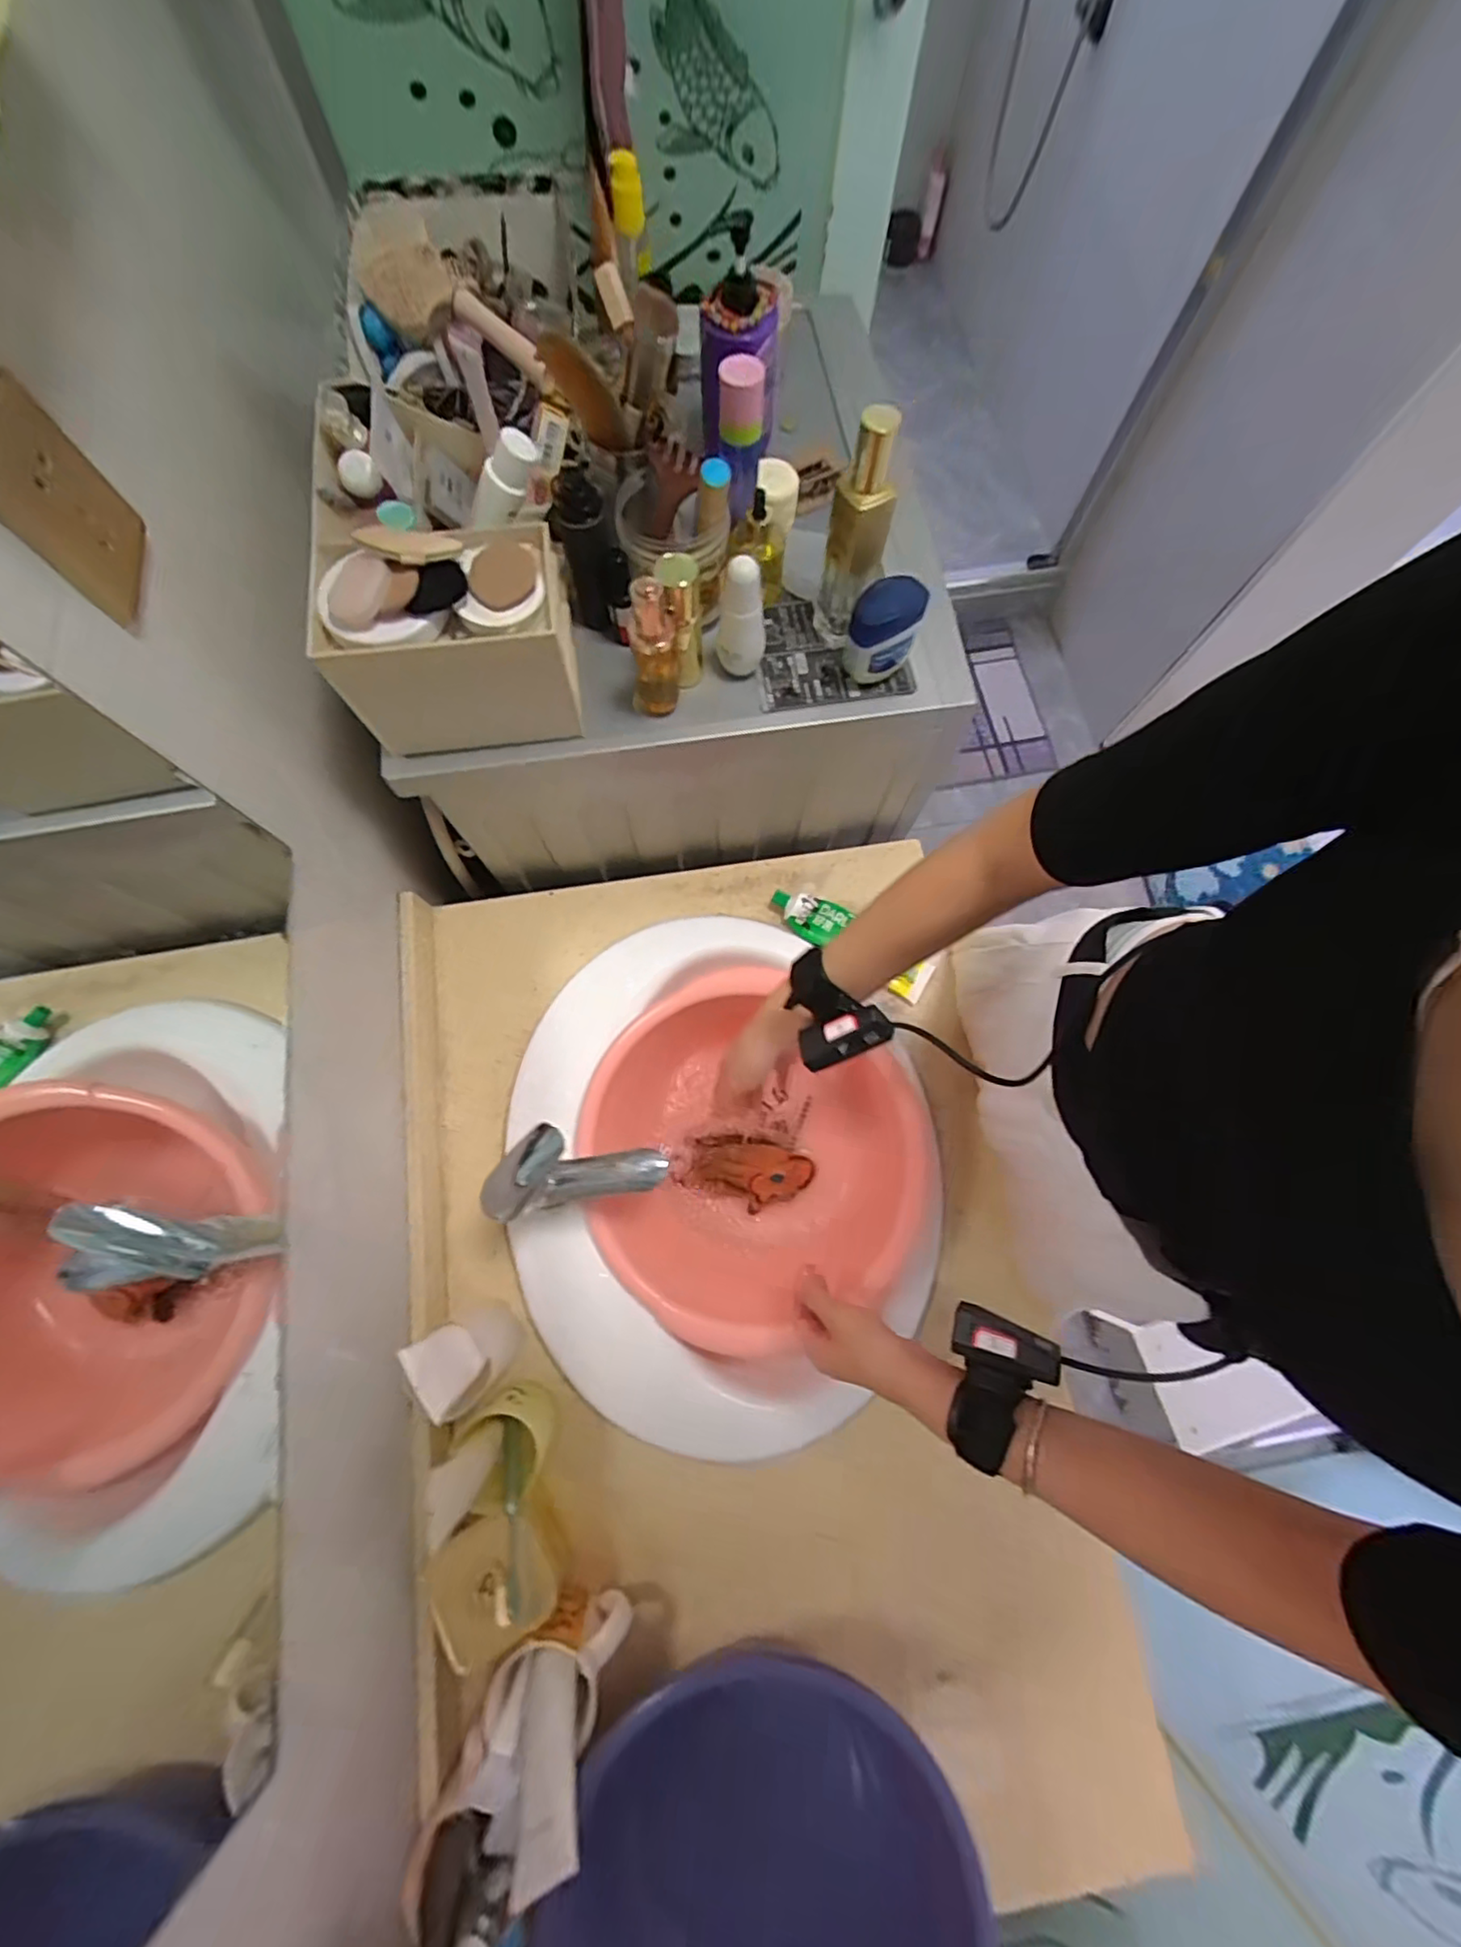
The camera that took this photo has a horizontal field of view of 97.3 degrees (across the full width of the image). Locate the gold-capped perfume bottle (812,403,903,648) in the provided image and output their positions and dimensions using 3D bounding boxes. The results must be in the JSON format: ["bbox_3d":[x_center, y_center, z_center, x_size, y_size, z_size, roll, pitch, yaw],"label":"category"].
[{"bbox_3d":[0.107,-0.370,0.549,0.049,0.195,0.043,4,74,0],"label":"gold-capped perfume bottle"}]

